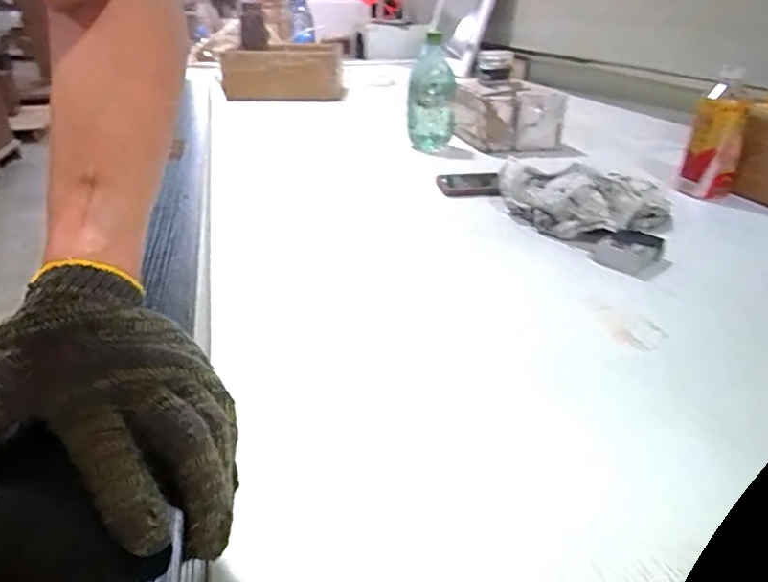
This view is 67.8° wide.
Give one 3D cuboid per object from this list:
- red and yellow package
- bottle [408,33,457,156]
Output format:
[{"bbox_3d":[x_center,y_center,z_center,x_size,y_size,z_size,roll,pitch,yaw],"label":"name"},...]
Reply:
[{"bbox_3d":[0.469,-0.203,0.816,0.069,0.139,0.049,14,30,25],"label":"red and yellow package"},{"bbox_3d":[0.091,-0.374,1.081,0.088,0.196,0.084,5,28,8],"label":"bottle"}]

